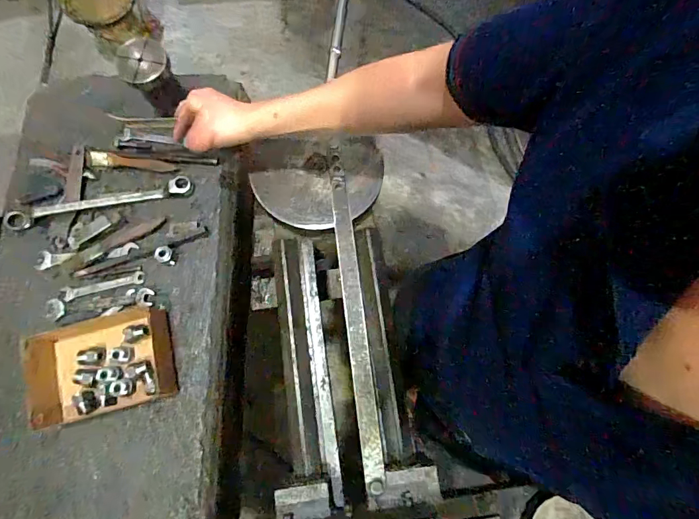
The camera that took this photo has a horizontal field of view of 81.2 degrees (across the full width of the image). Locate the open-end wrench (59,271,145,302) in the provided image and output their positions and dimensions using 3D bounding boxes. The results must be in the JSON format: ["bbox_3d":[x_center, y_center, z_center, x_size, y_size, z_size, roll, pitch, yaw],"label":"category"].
[{"bbox_3d":[-0.342,0.035,0.566,0.113,0.004,0.019,-13,77,-4],"label":"open-end wrench"}]

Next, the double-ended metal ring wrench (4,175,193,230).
[{"bbox_3d":[-0.361,-0.083,0.585,0.265,0.018,0.028,-12,77,-4],"label":"double-ended metal ring wrench"}]

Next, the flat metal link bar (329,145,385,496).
[{"bbox_3d":[0.006,0.056,0.520,0.025,0.013,0.433,-6,77,-3],"label":"flat metal link bar"}]

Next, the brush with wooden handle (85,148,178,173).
[{"bbox_3d":[-0.322,-0.146,0.602,0.133,0.009,0.025,4,76,0],"label":"brush with wooden handle"}]

